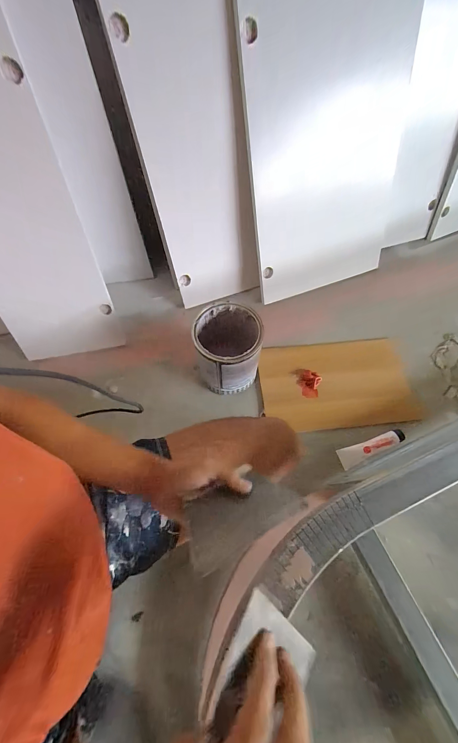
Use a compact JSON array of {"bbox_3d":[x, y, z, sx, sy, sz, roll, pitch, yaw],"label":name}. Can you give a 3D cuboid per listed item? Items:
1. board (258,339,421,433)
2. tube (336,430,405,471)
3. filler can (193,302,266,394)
[{"bbox_3d":[0.293,0.031,0.781,0.401,0.020,0.242,-5,65,-1],"label":"board"},{"bbox_3d":[0.362,0.195,0.708,0.182,0.034,0.048,-17,68,-7],"label":"tube"},{"bbox_3d":[-0.004,-0.046,0.709,0.149,0.204,0.149,-1,65,1],"label":"filler can"}]

